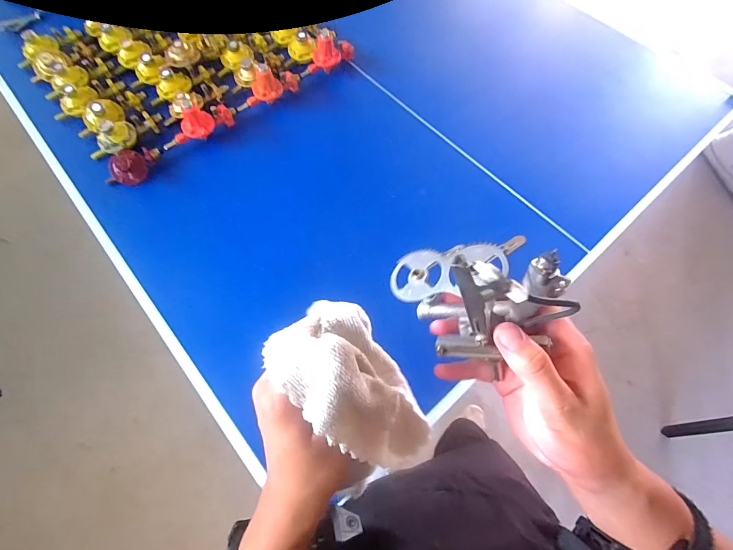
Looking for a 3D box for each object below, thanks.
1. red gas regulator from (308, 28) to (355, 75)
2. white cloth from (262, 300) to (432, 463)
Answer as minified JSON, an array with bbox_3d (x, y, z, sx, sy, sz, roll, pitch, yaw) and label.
[{"bbox_3d":[-0.094,-0.587,0.936,0.138,0.079,0.063,-31,70,-15],"label":"red gas regulator"},{"bbox_3d":[-0.006,0.085,0.269,0.123,0.103,0.075,40,70,15],"label":"white cloth"}]

